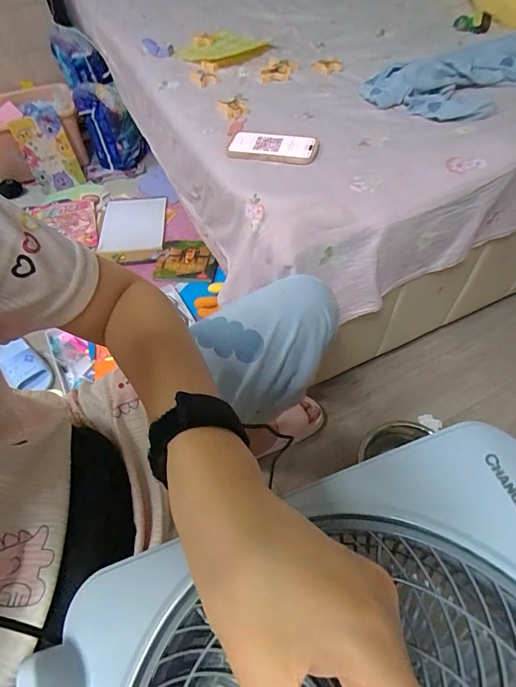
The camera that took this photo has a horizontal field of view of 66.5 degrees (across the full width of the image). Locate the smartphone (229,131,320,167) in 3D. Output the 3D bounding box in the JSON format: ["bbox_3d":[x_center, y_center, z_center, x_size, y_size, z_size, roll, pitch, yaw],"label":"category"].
[{"bbox_3d":[0.028,-0.349,0.700,0.157,0.013,0.073,10,61,6],"label":"smartphone"}]

